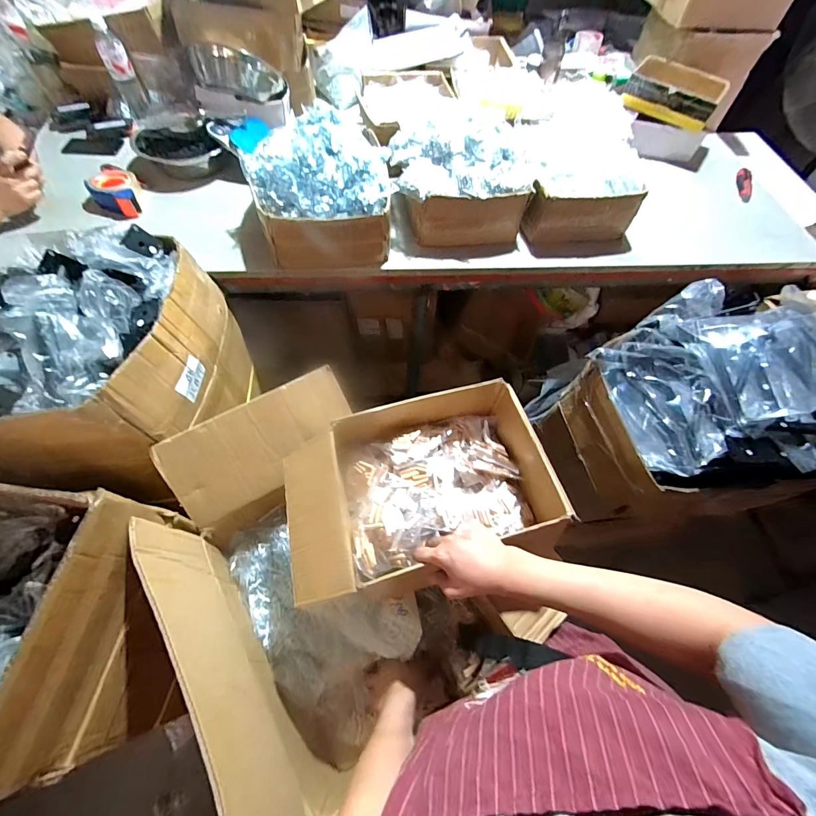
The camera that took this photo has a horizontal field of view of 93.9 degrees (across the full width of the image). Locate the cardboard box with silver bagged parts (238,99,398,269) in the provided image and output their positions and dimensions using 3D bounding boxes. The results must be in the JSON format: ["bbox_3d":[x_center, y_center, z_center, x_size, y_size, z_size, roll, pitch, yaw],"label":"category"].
[{"bbox_3d":[-0.196,-0.494,0.869,0.305,0.201,0.284,-10,61,-8],"label":"cardboard box with silver bagged parts"}]

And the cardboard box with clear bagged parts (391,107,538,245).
[{"bbox_3d":[0.136,-0.550,0.913,0.334,0.192,0.228,-9,61,-8],"label":"cardboard box with clear bagged parts"}]

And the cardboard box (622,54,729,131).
[{"bbox_3d":[0.766,-0.919,1.117,0.273,0.082,0.196,24,62,11],"label":"cardboard box"}]

